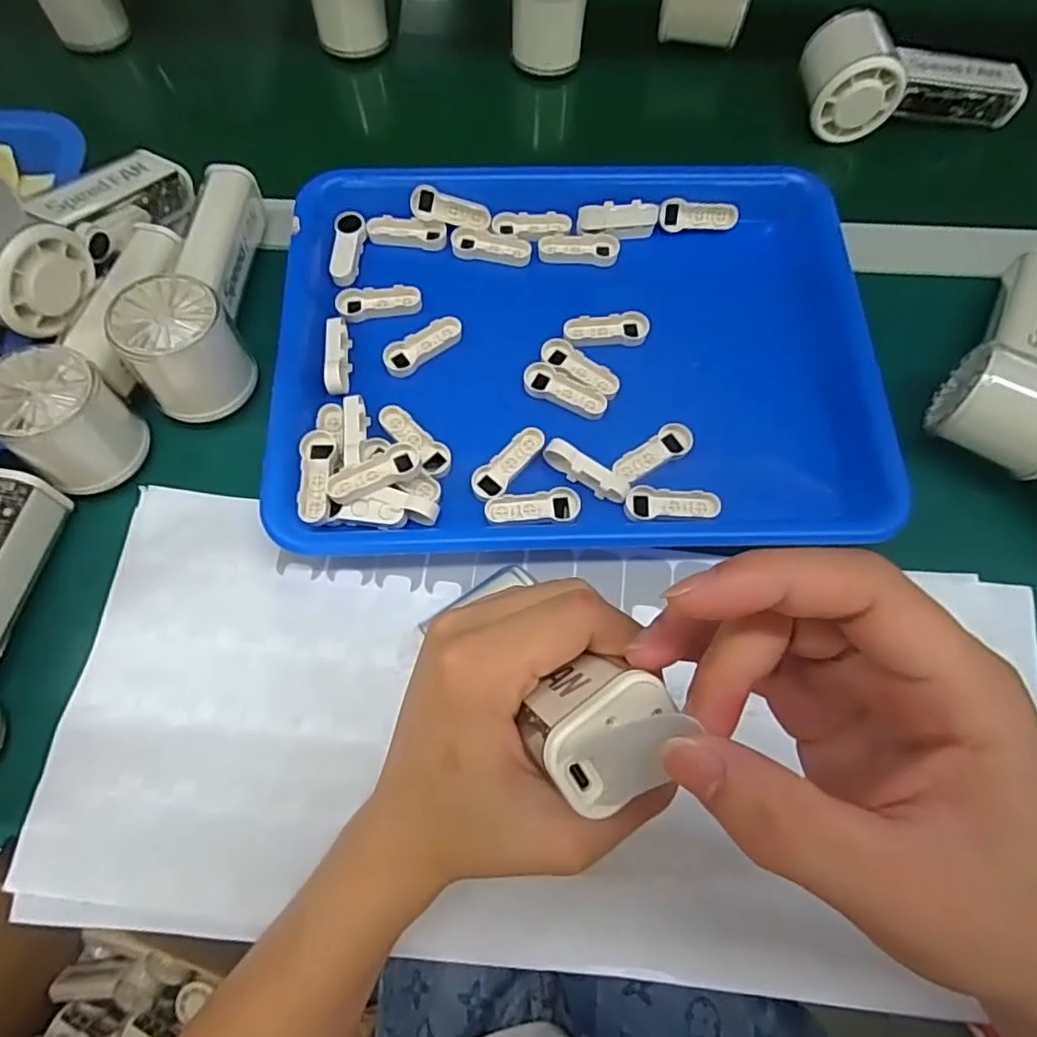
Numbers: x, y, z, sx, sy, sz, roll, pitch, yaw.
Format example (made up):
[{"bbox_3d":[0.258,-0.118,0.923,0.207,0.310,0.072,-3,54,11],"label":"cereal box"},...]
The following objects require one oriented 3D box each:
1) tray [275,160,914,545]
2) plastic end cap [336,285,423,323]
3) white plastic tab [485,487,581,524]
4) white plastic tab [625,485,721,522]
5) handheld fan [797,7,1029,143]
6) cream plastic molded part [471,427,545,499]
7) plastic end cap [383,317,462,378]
[{"bbox_3d":[0.032,-0.105,0.361,0.325,0.027,0.251,-1,71,-1],"label":"tray"},{"bbox_3d":[-0.085,-0.132,0.376,0.050,0.009,0.021,-6,71,-3],"label":"plastic end cap"},{"bbox_3d":[0.008,-0.007,0.334,0.050,0.007,0.017,-2,71,-2],"label":"white plastic tab"},{"bbox_3d":[0.084,-0.008,0.335,0.050,0.007,0.017,0,71,-1],"label":"white plastic tab"},{"bbox_3d":[0.274,-0.314,0.432,0.149,0.047,0.068,-5,71,-3],"label":"handheld fan"},{"bbox_3d":[-0.006,-0.031,0.341,0.018,0.004,0.049,38,75,11],"label":"cream plastic molded part"},{"bbox_3d":[-0.057,-0.103,0.365,0.050,0.009,0.017,-34,75,-12],"label":"plastic end cap"}]

